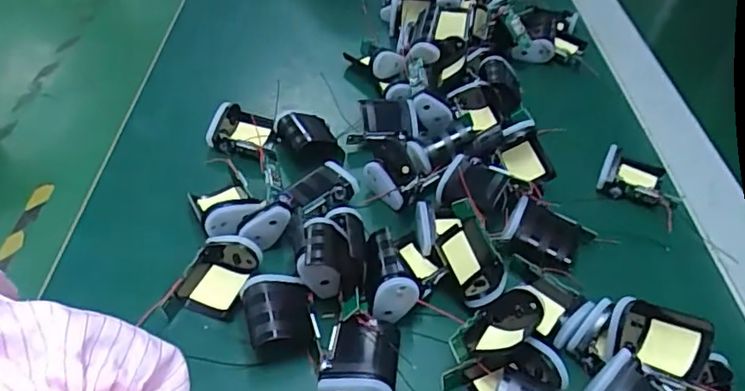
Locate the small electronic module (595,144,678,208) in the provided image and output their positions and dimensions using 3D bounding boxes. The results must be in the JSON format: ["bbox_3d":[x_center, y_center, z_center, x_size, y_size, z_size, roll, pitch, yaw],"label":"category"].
[{"bbox_3d":[0.183,-0.014,0.404,0.050,0.018,0.041,18,45,15],"label":"small electronic module"}]

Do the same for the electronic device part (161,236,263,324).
[{"bbox_3d":[-0.087,0.044,0.324,0.039,0.018,0.046,11,44,8],"label":"electronic device part"}]

